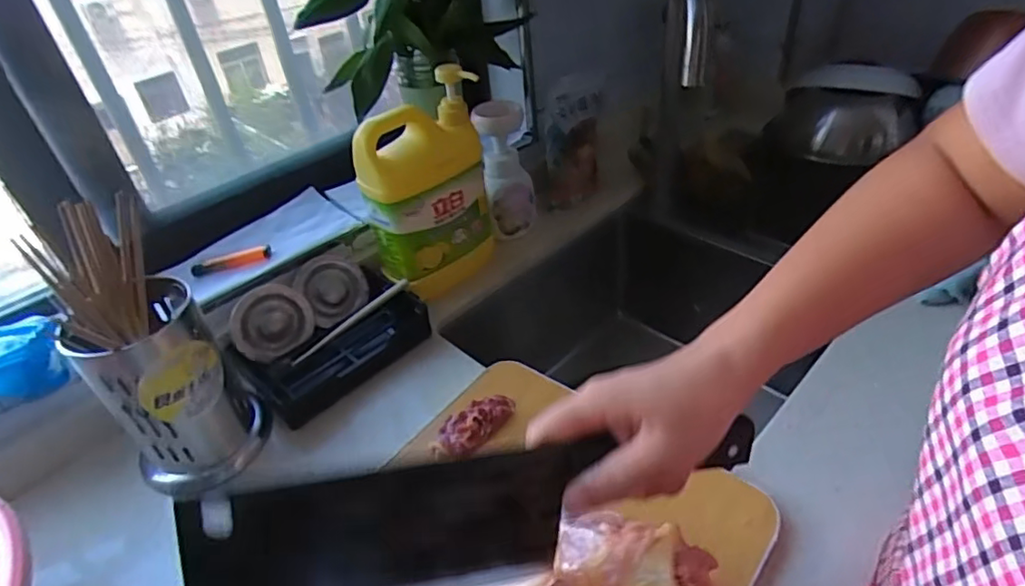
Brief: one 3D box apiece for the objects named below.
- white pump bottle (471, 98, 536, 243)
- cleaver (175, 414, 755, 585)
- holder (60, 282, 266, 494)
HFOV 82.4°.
[{"bbox_3d":[-0.008,-0.163,0.757,0.067,0.167,0.078,-4,40,1],"label":"white pump bottle"},{"bbox_3d":[-0.010,0.113,0.306,0.285,0.086,0.024,-7,20,-16],"label":"cleaver"},{"bbox_3d":[-0.302,0.084,0.518,0.110,0.166,0.105,-33,48,-29],"label":"holder"}]

